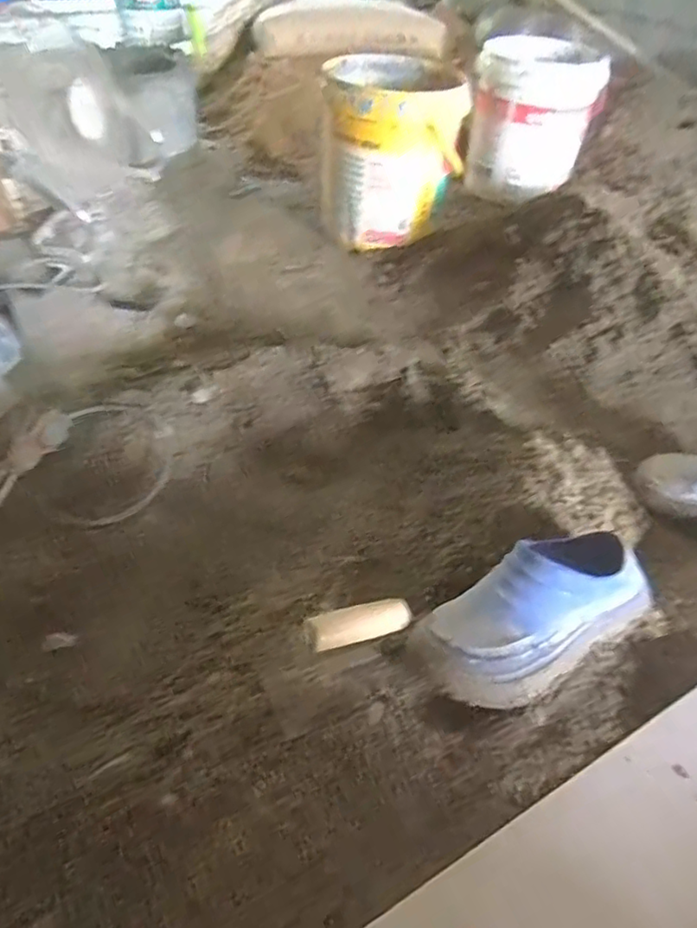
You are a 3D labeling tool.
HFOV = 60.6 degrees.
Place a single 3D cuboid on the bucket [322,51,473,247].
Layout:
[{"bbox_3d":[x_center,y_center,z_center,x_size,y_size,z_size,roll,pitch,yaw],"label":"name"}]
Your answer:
[{"bbox_3d":[0.097,-0.703,1.362,0.285,0.317,0.285,1,46,-2],"label":"bucket"}]

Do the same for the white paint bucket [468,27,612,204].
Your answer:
[{"bbox_3d":[0.500,-0.939,1.624,0.313,0.331,0.313,12,47,9],"label":"white paint bucket"}]

